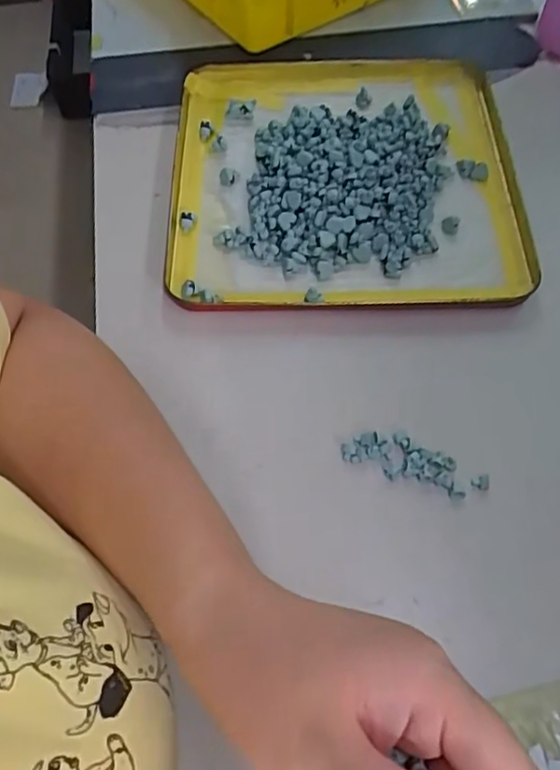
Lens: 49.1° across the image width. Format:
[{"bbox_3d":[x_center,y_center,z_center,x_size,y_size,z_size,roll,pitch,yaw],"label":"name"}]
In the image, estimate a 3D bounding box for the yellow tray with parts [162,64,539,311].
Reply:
[{"bbox_3d":[0.044,-0.154,0.439,0.234,0.020,0.237,0,61,0],"label":"yellow tray with parts"}]

